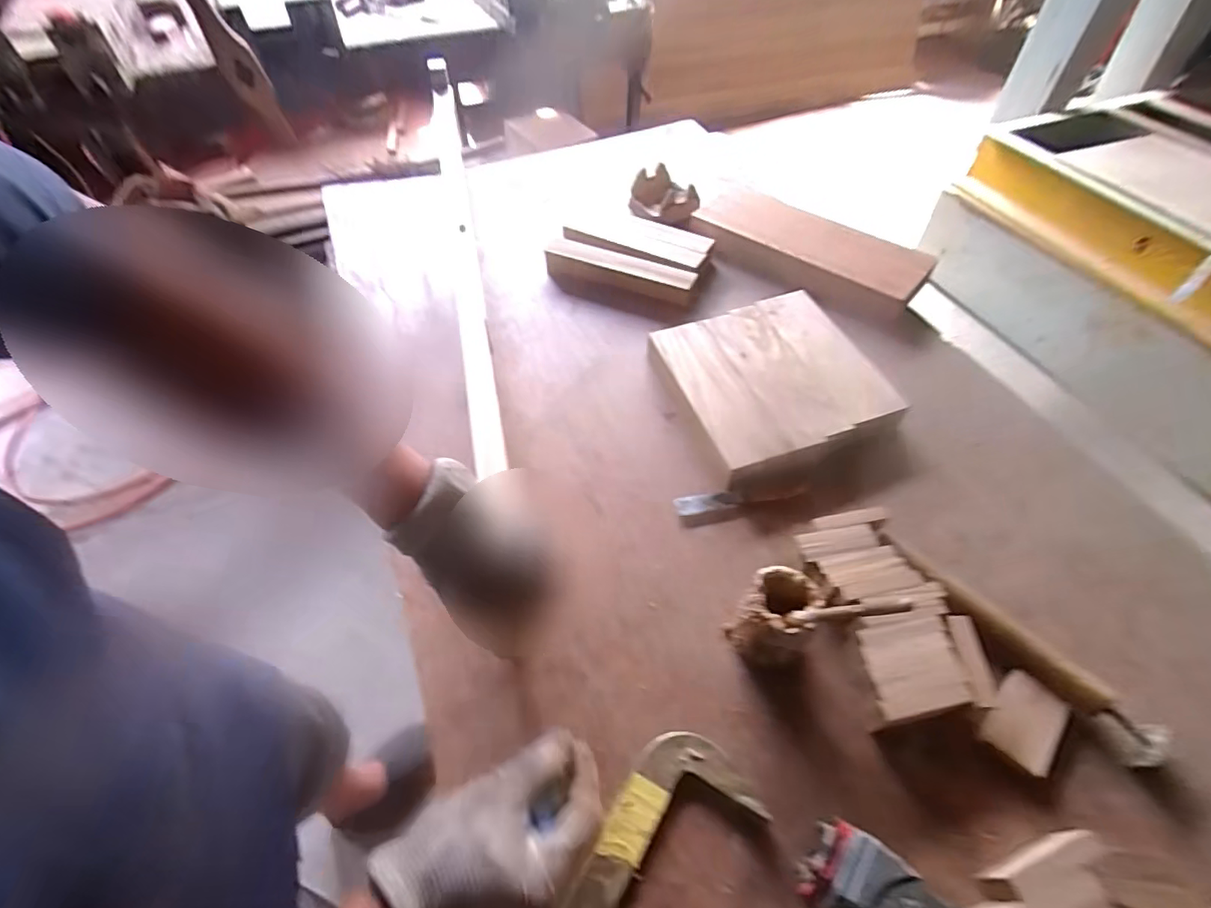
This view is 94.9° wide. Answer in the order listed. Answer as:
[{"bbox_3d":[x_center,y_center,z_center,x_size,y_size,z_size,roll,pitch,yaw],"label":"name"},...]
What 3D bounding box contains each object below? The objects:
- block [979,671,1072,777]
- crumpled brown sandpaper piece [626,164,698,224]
[{"bbox_3d":[0.374,0.238,0.495,0.054,0.013,0.078,34,61,24],"label":"block"},{"bbox_3d":[0.096,-0.454,0.992,0.146,0.052,0.092,34,61,24],"label":"crumpled brown sandpaper piece"}]

